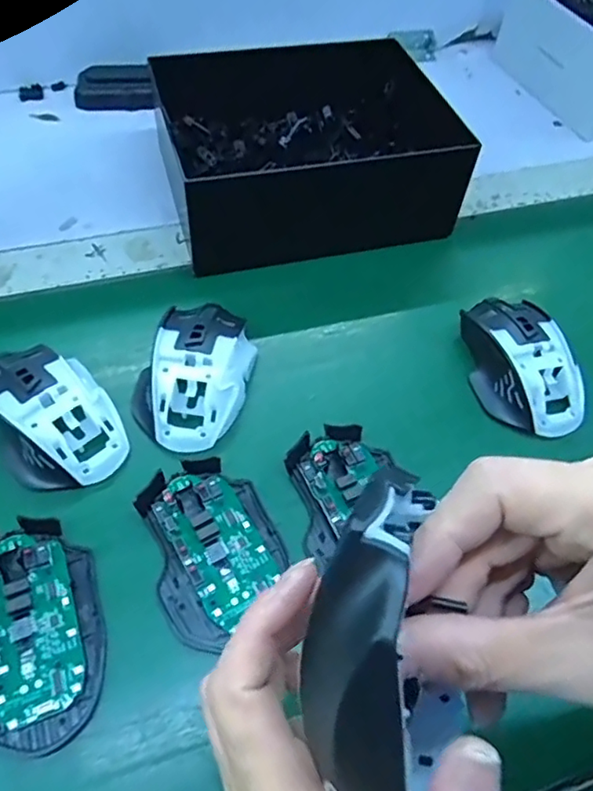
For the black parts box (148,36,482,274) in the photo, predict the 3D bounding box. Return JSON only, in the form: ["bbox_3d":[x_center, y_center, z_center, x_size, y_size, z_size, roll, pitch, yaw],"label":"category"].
[{"bbox_3d":[0.008,-0.218,0.507,0.223,0.090,0.211,-9,57,-11],"label":"black parts box"}]

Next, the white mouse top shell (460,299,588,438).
[{"bbox_3d":[0.163,-0.026,0.419,0.077,0.038,0.115,-12,57,-13],"label":"white mouse top shell"}]

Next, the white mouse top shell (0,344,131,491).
[{"bbox_3d":[-0.155,0.008,0.367,0.068,0.031,0.106,-27,61,-21],"label":"white mouse top shell"}]

